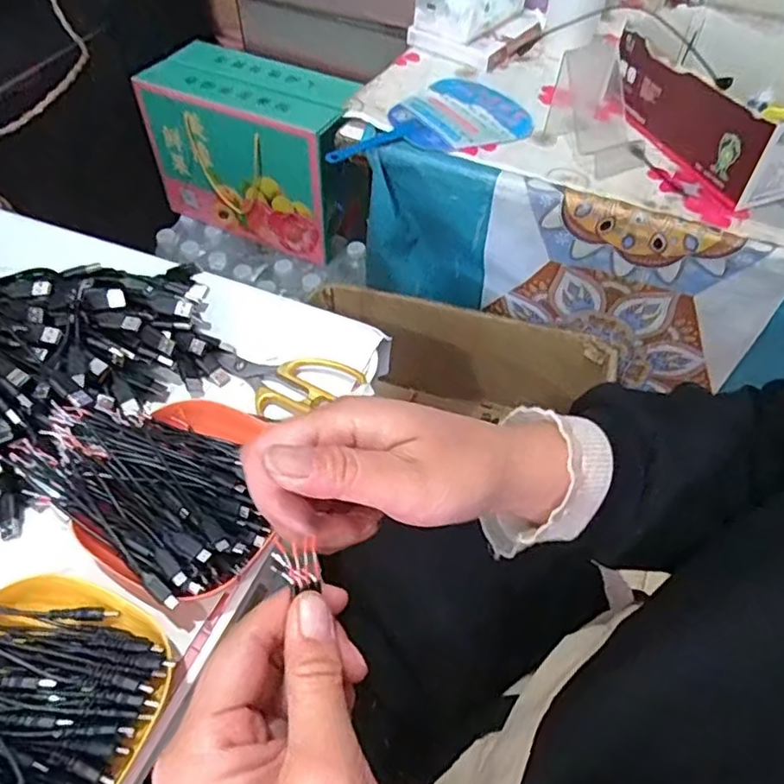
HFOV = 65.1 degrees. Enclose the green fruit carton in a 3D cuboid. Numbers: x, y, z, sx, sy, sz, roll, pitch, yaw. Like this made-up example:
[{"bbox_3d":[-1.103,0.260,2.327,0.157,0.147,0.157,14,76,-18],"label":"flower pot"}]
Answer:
[{"bbox_3d":[-0.220,-0.394,1.008,0.317,0.236,0.157,22,55,14],"label":"green fruit carton"}]

